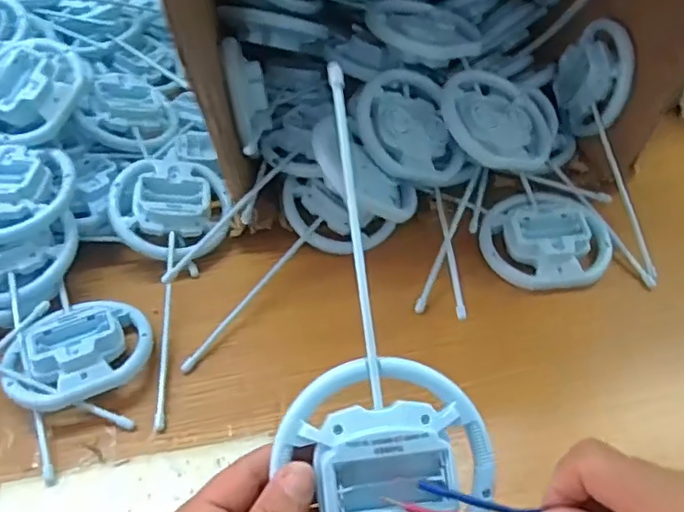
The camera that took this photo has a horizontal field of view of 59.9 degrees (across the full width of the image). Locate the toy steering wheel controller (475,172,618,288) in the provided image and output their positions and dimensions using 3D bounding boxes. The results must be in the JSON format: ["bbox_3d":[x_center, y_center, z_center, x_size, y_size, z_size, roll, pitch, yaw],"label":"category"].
[{"bbox_3d":[0.173,-0.018,0.498,0.103,0.028,0.101,-2,46,2],"label":"toy steering wheel controller"}]

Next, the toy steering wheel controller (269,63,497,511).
[{"bbox_3d":[0.010,0.029,0.289,0.095,0.025,0.238,-9,78,-5],"label":"toy steering wheel controller"}]

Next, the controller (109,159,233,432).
[{"bbox_3d":[-0.143,0.020,0.489,0.099,0.045,0.252,-6,59,-2],"label":"controller"}]

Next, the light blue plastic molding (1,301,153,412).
[{"bbox_3d":[-0.195,0.071,0.439,0.099,0.032,0.085,-20,47,-15],"label":"light blue plastic molding"}]

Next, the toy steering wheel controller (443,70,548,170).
[{"bbox_3d":[0.131,-0.116,0.513,0.101,0.026,0.096,32,54,-6],"label":"toy steering wheel controller"}]

